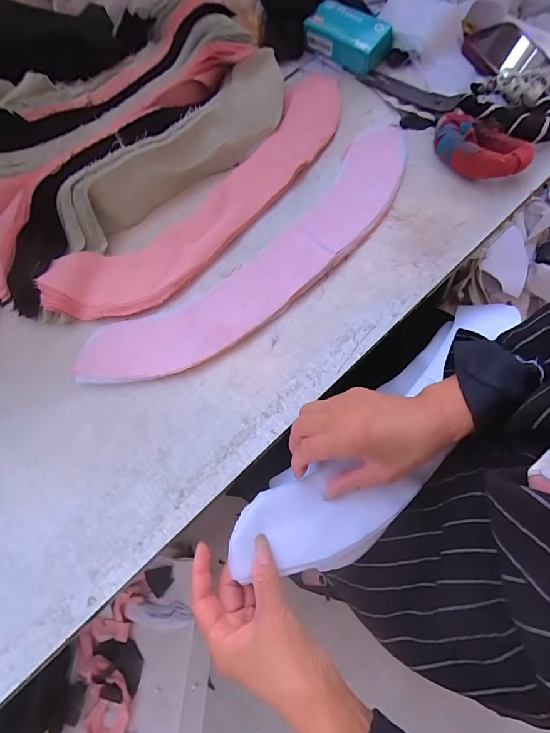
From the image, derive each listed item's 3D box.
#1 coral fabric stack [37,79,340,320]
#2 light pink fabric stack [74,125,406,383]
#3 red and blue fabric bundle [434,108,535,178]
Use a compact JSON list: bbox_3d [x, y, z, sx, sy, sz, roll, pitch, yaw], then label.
[{"bbox_3d":[-0.061,-0.201,0.419,0.103,0.030,0.431,40,78,13],"label":"coral fabric stack"},{"bbox_3d":[-0.003,-0.115,0.390,0.432,0.013,0.103,-40,75,-10],"label":"light pink fabric stack"},{"bbox_3d":[0.231,-0.249,0.418,0.109,0.033,0.067,42,78,14],"label":"red and blue fabric bundle"}]

